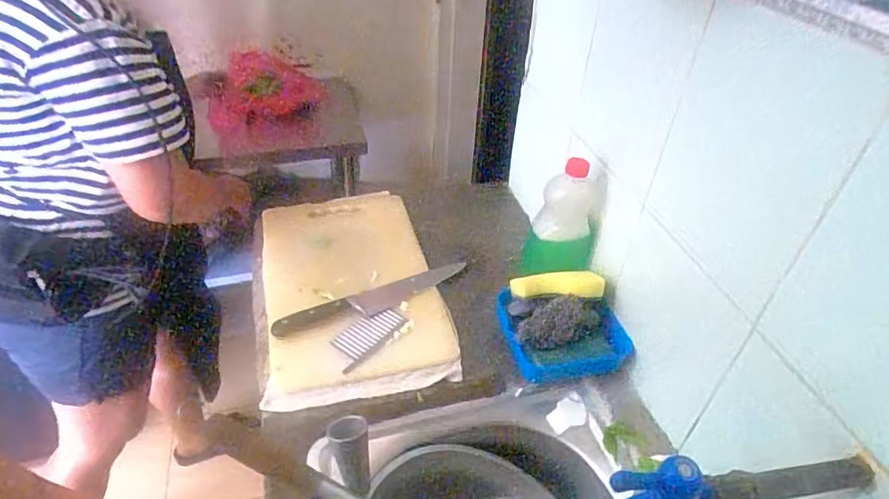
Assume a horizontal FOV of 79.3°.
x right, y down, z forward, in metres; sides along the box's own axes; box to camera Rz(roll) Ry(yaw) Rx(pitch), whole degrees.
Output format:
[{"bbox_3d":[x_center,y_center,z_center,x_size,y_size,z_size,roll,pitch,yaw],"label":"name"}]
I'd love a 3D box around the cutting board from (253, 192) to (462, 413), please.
[{"bbox_3d":[-0.159,0.047,0.856,0.274,0.037,0.454,-8,40,-13],"label":"cutting board"}]

